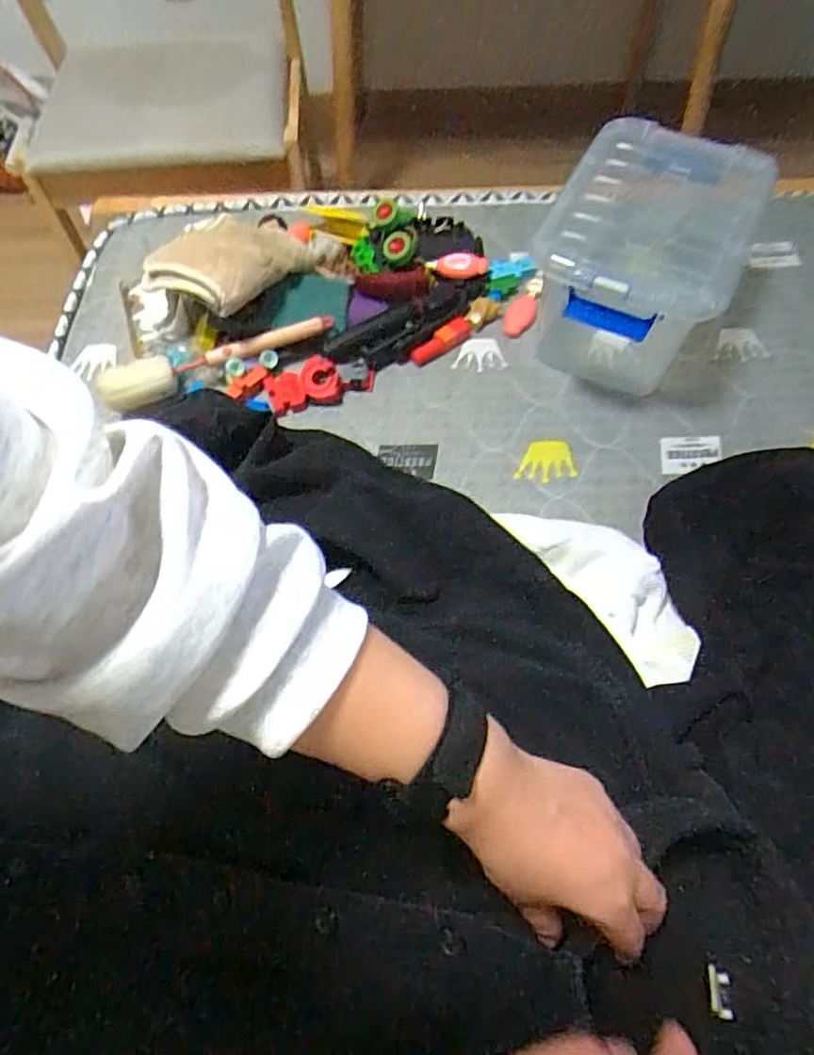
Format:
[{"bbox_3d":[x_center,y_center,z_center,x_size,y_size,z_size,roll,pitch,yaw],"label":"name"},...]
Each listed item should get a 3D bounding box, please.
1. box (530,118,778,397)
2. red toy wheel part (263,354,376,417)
[{"bbox_3d":[0.257,-0.289,0.711,0.194,0.178,0.261,22,64,13],"label":"box"},{"bbox_3d":[-0.103,-0.171,0.738,0.122,0.026,0.063,-10,61,-4],"label":"red toy wheel part"}]

